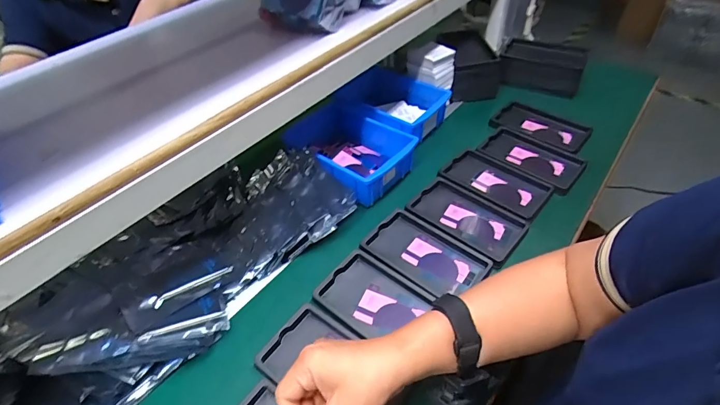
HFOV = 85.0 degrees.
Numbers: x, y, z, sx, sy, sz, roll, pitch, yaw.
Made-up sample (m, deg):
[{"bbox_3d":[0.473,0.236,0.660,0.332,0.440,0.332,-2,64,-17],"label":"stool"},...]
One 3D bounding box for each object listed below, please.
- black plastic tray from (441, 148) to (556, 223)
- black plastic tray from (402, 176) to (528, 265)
[{"bbox_3d":[0.222,-0.037,0.641,0.159,0.015,0.103,30,55,30],"label":"black plastic tray"},{"bbox_3d":[0.160,0.020,0.588,0.156,0.014,0.098,29,55,30],"label":"black plastic tray"}]

